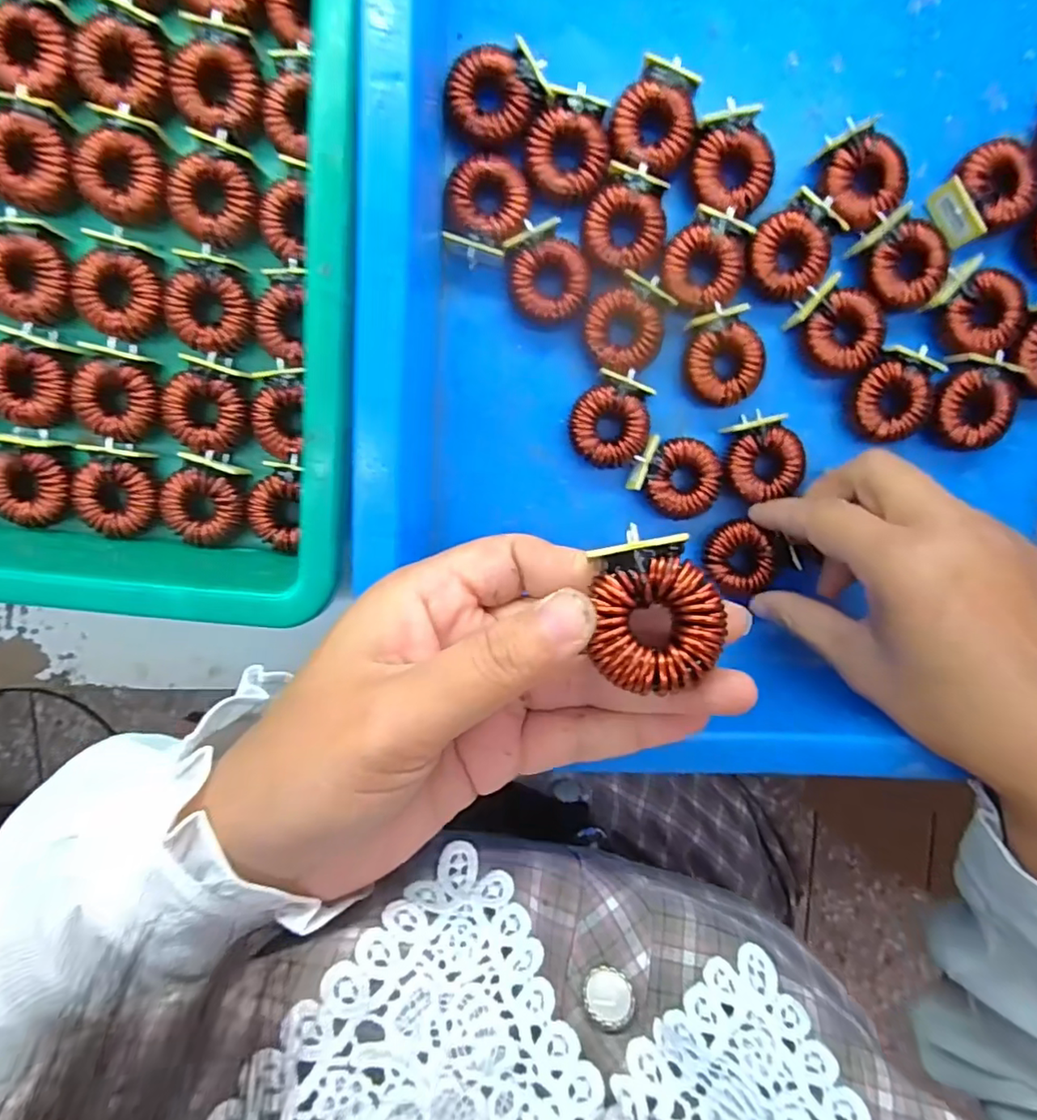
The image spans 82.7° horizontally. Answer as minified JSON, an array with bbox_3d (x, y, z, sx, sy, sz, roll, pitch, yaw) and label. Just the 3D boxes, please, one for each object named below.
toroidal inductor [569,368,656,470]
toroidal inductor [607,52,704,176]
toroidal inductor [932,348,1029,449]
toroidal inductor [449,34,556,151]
[{"bbox_3d":[0.041,-0.063,0.270,0.035,0.018,0.041,9,98,-3],"label":"toroidal inductor"},{"bbox_3d":[0.058,-0.185,0.251,0.034,0.016,0.042,30,97,-6],"label":"toroidal inductor"},{"bbox_3d":[0.208,-0.073,0.270,0.033,0.017,0.040,21,97,-5],"label":"toroidal inductor"},{"bbox_3d":[-0.011,-0.192,0.243,0.038,0.012,0.034,-37,98,3],"label":"toroidal inductor"}]

